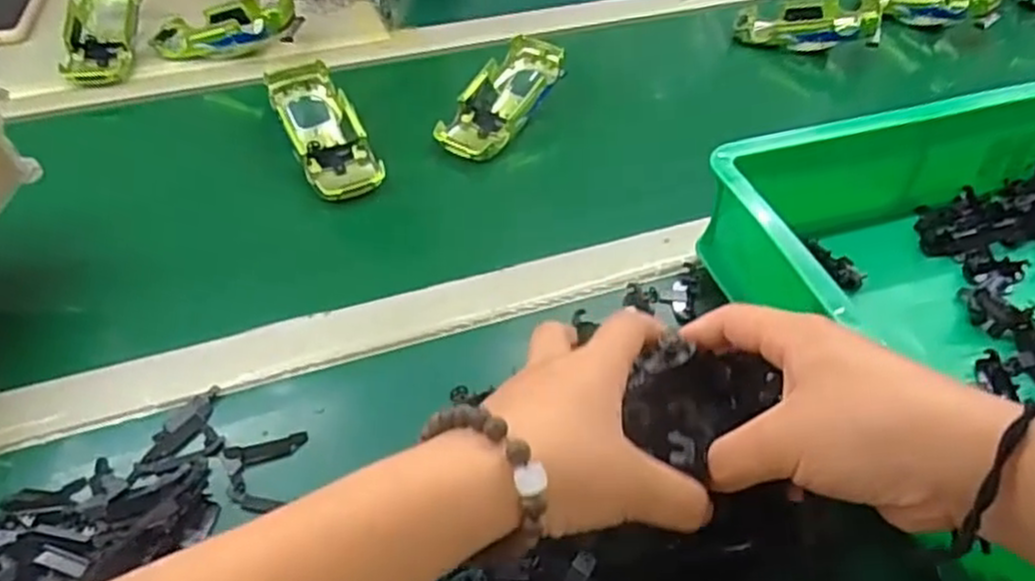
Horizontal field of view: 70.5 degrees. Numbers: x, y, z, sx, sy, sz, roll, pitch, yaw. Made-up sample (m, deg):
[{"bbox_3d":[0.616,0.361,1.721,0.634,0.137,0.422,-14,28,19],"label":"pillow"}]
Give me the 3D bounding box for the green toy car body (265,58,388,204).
[{"bbox_3d":[-0.147,-0.120,0.562,0.053,0.028,0.131,-21,67,-19],"label":"green toy car body"}]

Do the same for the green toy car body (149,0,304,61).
[{"bbox_3d":[-0.254,-0.234,0.641,0.129,0.041,0.062,-6,46,-6],"label":"green toy car body"}]

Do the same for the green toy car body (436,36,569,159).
[{"bbox_3d":[-0.012,-0.155,0.597,0.055,0.026,0.130,26,65,20],"label":"green toy car body"}]

